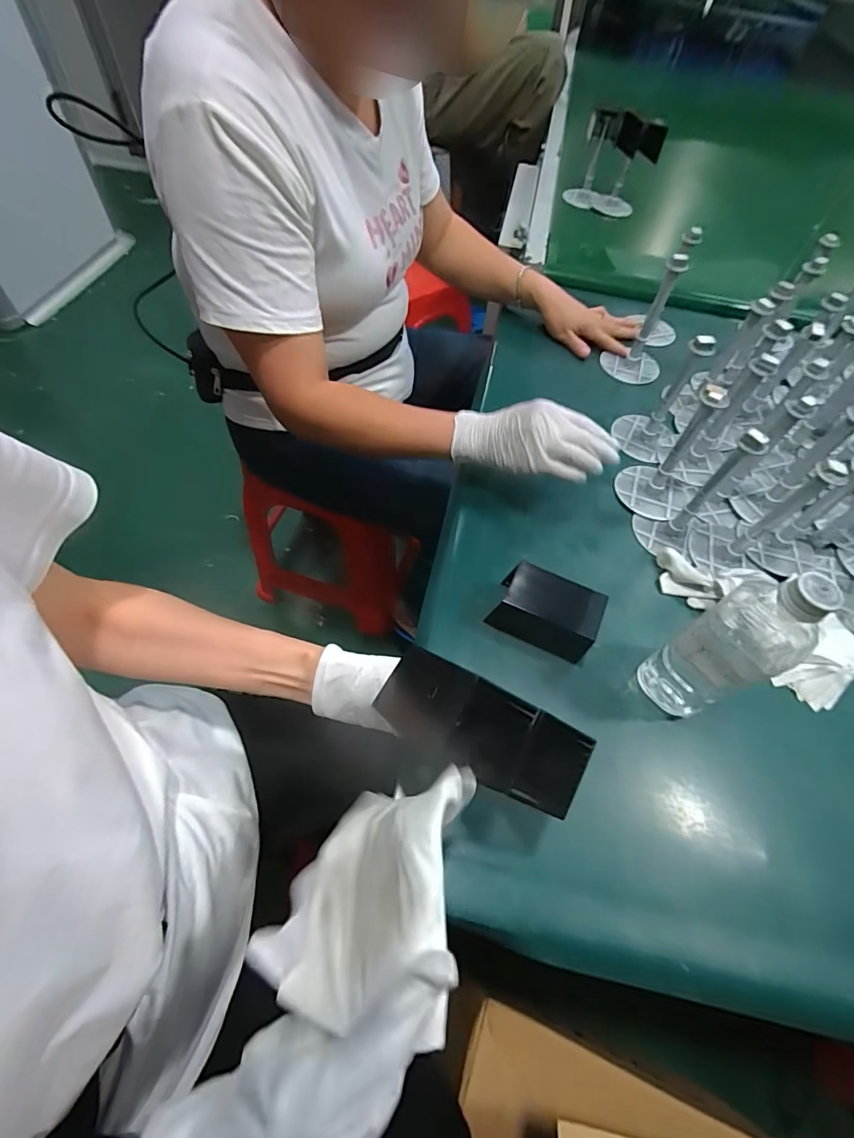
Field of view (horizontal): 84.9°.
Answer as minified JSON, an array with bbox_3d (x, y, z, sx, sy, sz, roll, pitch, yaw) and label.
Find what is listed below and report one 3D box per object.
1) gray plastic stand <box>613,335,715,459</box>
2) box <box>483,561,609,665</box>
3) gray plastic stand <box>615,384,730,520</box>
[{"bbox_3d":[0.306,-0.223,0.601,0.083,0.148,0.074,30,61,14],"label":"gray plastic stand"},{"bbox_3d":[0.119,0.044,0.476,0.102,0.061,0.067,23,59,10],"label":"box"},{"bbox_3d":[0.297,-0.143,0.551,0.087,0.148,0.098,35,62,17],"label":"gray plastic stand"}]

